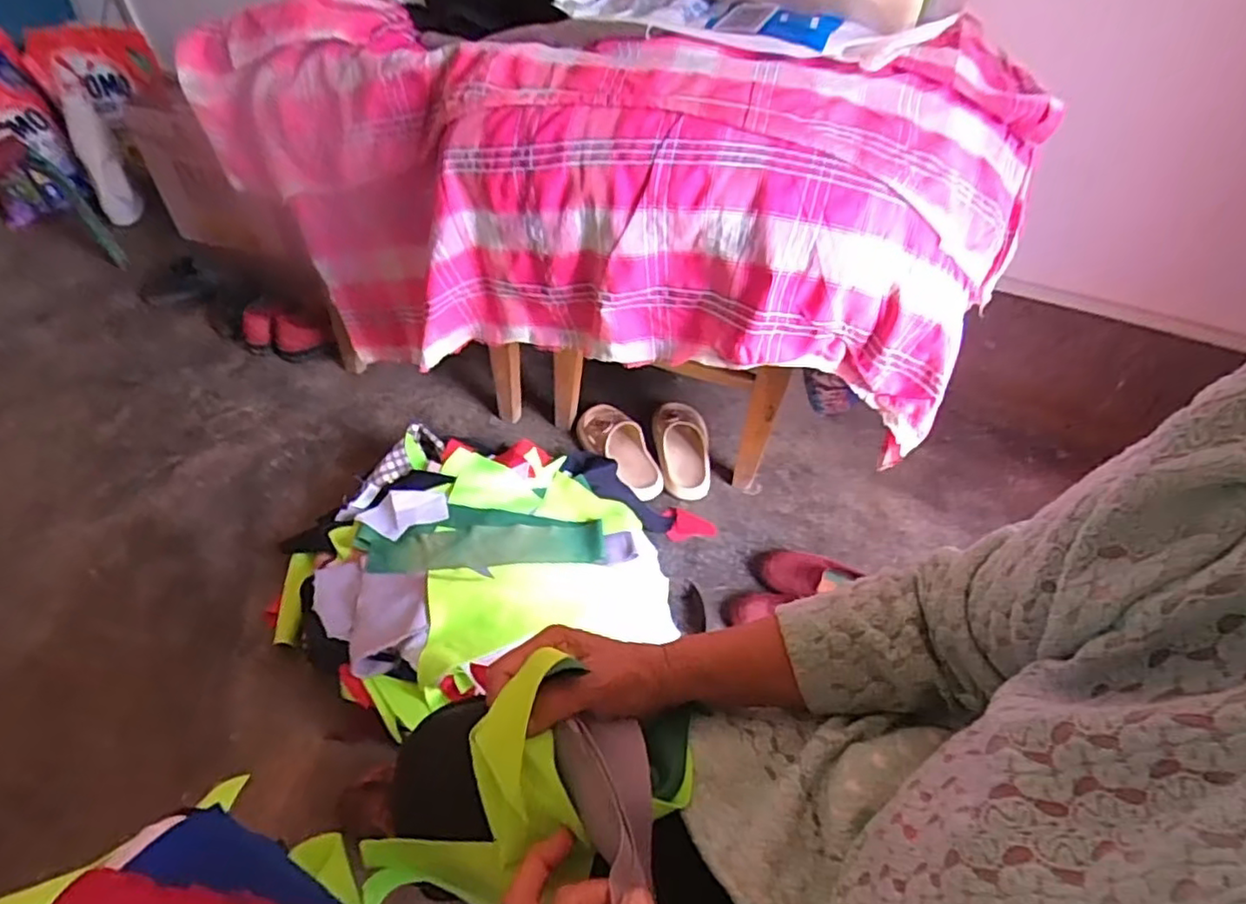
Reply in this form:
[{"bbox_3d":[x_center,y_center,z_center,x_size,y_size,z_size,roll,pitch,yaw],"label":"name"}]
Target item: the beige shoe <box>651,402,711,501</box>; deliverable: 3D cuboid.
[{"bbox_3d":[0.105,-0.011,1.171,0.105,0.060,0.204,3,47,-3],"label":"beige shoe"}]

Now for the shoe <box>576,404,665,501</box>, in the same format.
[{"bbox_3d":[-0.006,-0.010,1.159,0.089,0.062,0.220,-23,53,-25],"label":"shoe"}]

